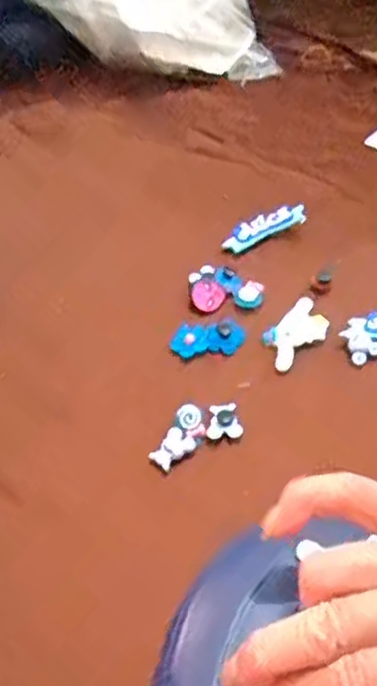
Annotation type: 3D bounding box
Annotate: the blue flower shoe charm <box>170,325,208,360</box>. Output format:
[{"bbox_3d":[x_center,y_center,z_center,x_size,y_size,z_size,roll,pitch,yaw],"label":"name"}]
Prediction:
[{"bbox_3d":[0.000,-0.002,0.482,0.024,0.006,0.024,-3,49,4],"label":"blue flower shoe charm"}]

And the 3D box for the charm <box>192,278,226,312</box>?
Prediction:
[{"bbox_3d":[0.014,-0.033,0.508,0.023,0.004,0.025,10,51,15],"label":"charm"}]

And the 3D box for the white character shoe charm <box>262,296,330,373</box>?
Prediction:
[{"bbox_3d":[0.070,-0.008,0.480,0.052,0.008,0.035,-34,54,-21],"label":"white character shoe charm"}]

